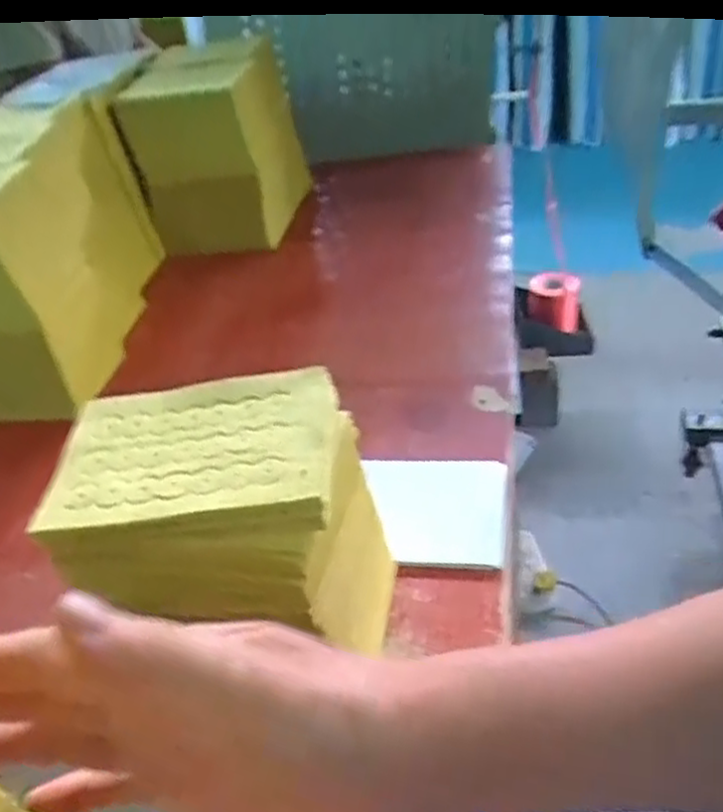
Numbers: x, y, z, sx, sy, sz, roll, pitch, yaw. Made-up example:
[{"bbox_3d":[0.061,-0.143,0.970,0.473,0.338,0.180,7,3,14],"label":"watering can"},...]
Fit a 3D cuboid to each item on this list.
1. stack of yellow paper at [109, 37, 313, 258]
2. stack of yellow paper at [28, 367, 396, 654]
[{"bbox_3d":[-0.190,-0.334,1.015,0.187,0.209,0.157,1,37,11],"label":"stack of yellow paper"},{"bbox_3d":[-0.081,0.086,0.485,0.184,0.160,0.138,-1,37,9],"label":"stack of yellow paper"}]

